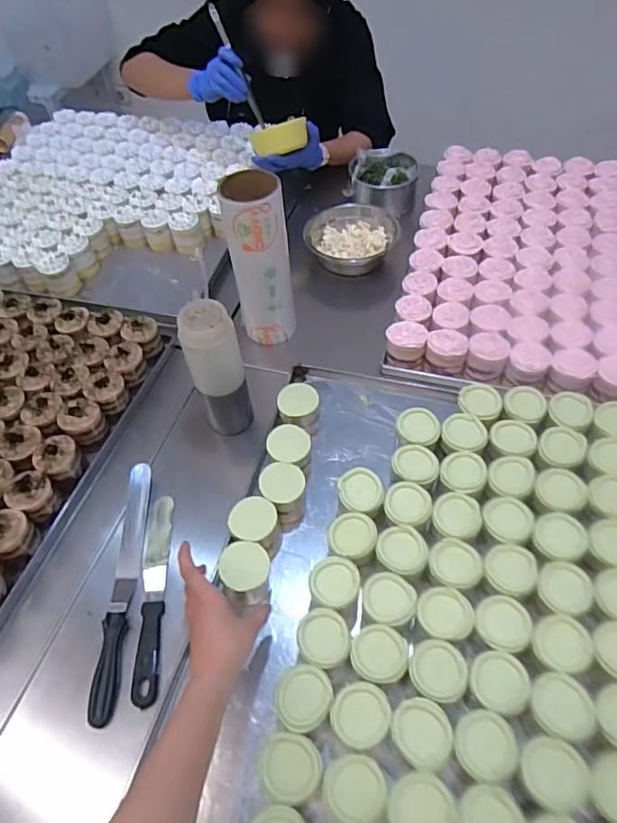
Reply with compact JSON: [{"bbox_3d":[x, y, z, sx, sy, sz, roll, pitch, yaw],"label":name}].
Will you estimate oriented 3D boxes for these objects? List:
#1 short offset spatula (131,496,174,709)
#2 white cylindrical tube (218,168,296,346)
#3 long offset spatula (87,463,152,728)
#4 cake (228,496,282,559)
[{"bbox_3d":[-0.192,0.221,0.667,0.031,0.015,0.250,-4,53,1],"label":"short offset spatula"},{"bbox_3d":[-0.071,-0.220,0.818,0.087,0.259,0.065,-11,54,-5],"label":"white cylindrical tube"},{"bbox_3d":[-0.232,0.208,0.673,0.029,0.024,0.314,-3,54,2],"label":"long offset spatula"},{"bbox_3d":[-0.064,0.143,0.667,0.055,0.063,0.052,10,55,11],"label":"cake"}]

